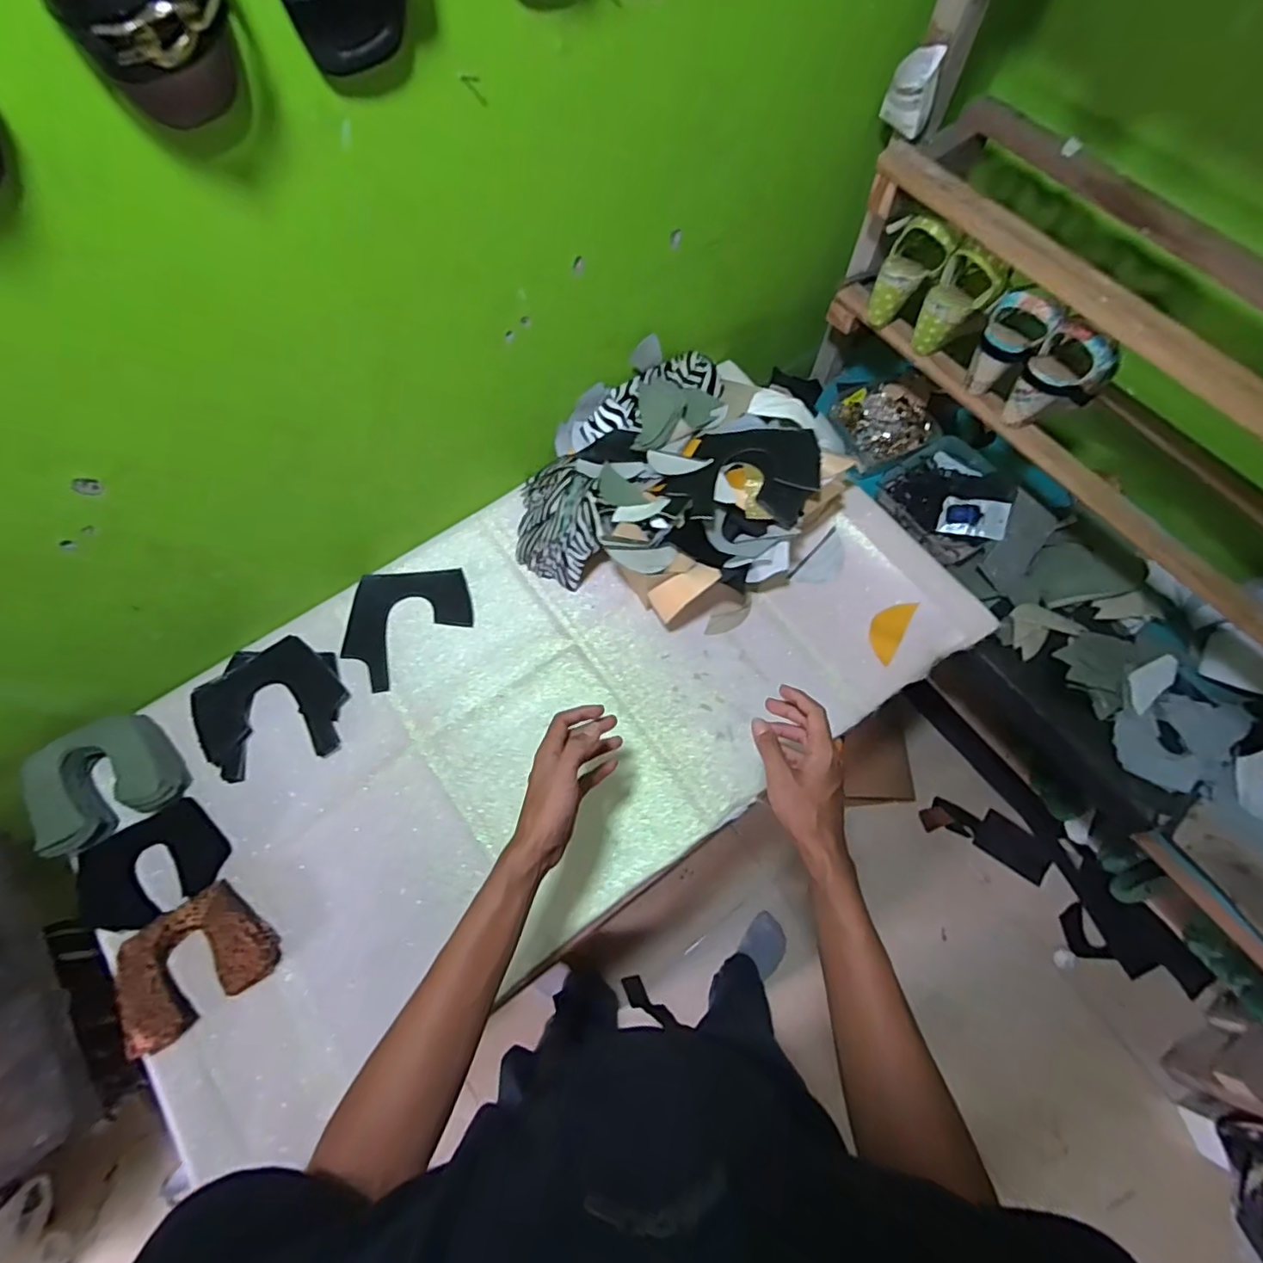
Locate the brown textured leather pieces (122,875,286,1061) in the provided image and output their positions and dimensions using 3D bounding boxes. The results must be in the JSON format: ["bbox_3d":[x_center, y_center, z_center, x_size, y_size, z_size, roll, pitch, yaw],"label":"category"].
[{"bbox_3d":[-0.521,0.390,0.688,0.160,0.031,0.130,-38,73,-14],"label":"brown textured leather pieces"}]

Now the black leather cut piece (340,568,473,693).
[{"bbox_3d":[-0.332,-0.006,0.869,0.182,0.012,0.181,-4,74,-4],"label":"black leather cut piece"}]

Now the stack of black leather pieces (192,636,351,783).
[{"bbox_3d":[-0.502,0.102,0.814,0.191,0.015,0.175,-18,69,-7],"label":"stack of black leather pieces"}]

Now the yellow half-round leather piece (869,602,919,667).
[{"bbox_3d":[0.380,-0.004,0.862,0.046,0.004,0.107,26,74,20],"label":"yellow half-round leather piece"}]

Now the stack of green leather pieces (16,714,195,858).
[{"bbox_3d":[-0.674,0.186,0.746,0.154,0.058,0.140,-36,72,-13],"label":"stack of green leather pieces"}]

